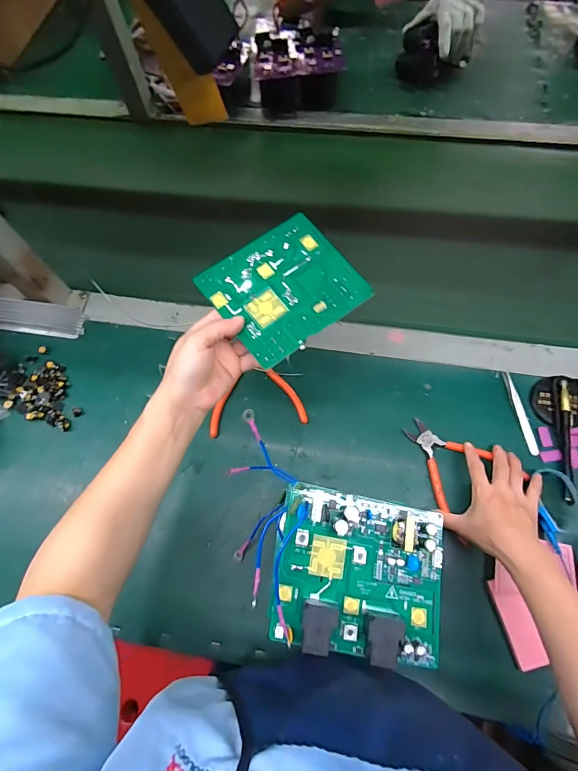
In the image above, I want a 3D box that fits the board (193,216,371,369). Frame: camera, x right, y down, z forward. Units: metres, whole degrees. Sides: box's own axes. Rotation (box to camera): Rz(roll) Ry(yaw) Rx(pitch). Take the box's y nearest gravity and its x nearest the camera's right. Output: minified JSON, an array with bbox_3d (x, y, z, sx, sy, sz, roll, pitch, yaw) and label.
[{"bbox_3d":[-0.004,-0.094,0.366,0.129,0.004,0.112,-36,79,-12],"label":"board"}]

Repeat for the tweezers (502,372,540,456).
[{"bbox_3d":[0.301,0.035,0.502,0.013,0.004,0.111,-10,68,-2],"label":"tweezers"}]

